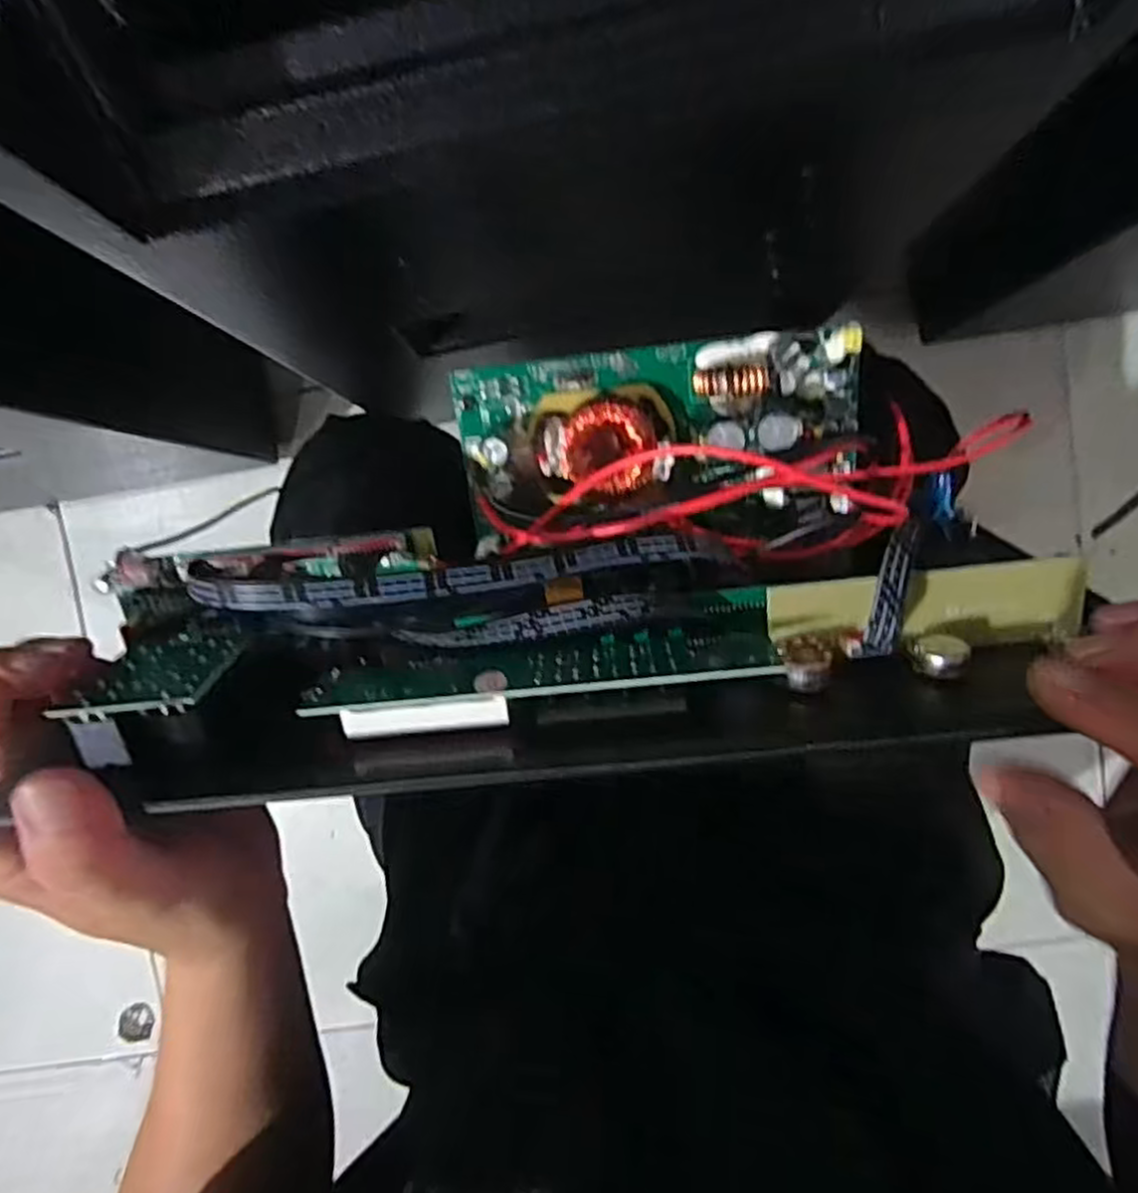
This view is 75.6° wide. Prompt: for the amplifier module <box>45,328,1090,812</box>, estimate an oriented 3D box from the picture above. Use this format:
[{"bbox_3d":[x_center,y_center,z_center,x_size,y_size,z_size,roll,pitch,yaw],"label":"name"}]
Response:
[{"bbox_3d":[0.002,-0.019,0.261,0.328,0.096,0.142,-5,95,3],"label":"amplifier module"}]

